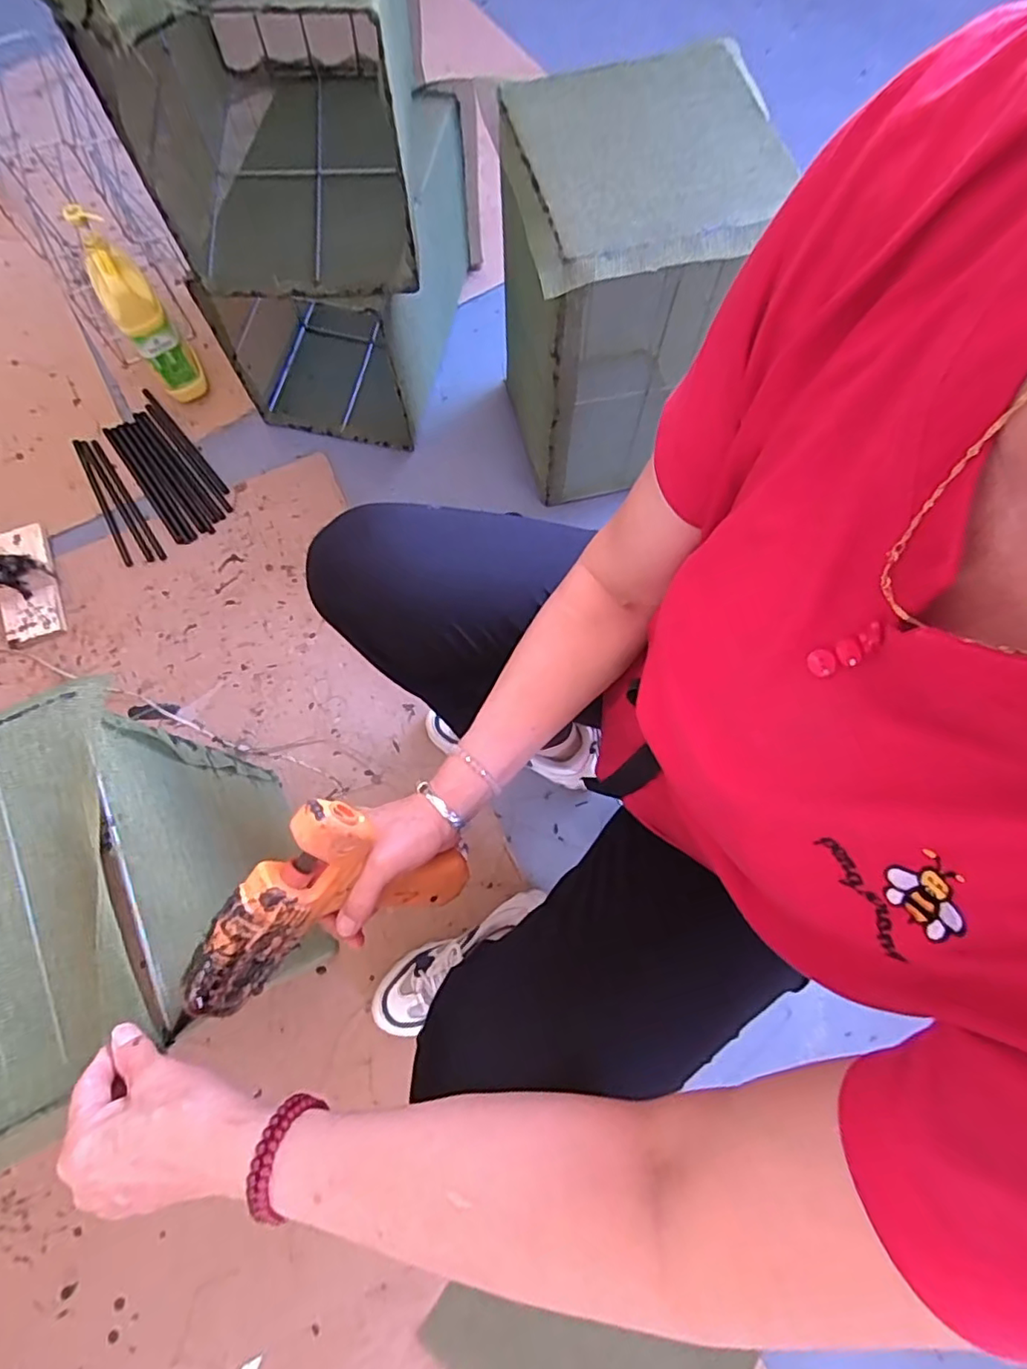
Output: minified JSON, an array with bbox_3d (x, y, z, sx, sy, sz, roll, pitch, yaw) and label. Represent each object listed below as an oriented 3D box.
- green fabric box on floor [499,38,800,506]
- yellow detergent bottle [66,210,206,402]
[{"bbox_3d":[0.136,-0.508,0.818,0.289,0.412,0.300,-13,74,-4],"label":"green fabric box on floor"},{"bbox_3d":[-0.596,-0.588,0.939,0.074,0.239,0.151,-36,77,-10],"label":"yellow detergent bottle"}]

